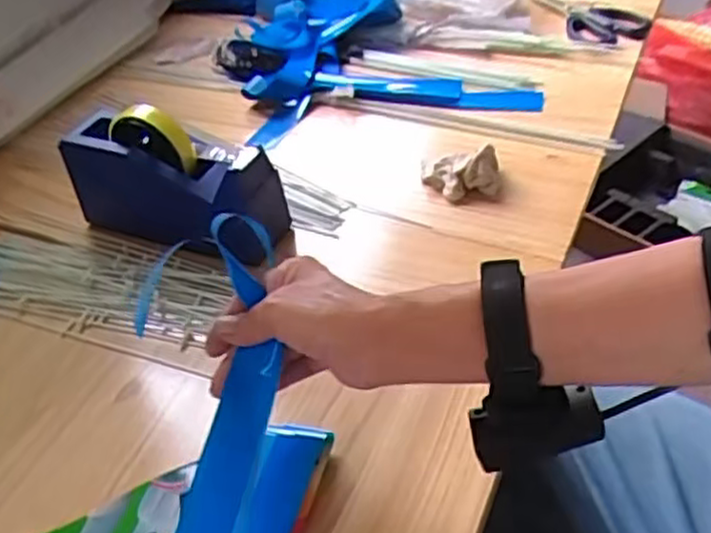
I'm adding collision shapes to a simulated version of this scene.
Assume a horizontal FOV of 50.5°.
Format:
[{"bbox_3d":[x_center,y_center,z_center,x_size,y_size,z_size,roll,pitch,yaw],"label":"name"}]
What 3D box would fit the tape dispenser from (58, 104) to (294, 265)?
[{"bbox_3d":[-0.167,-0.080,0.679,0.200,0.114,0.066,11,45,19],"label":"tape dispenser"}]

